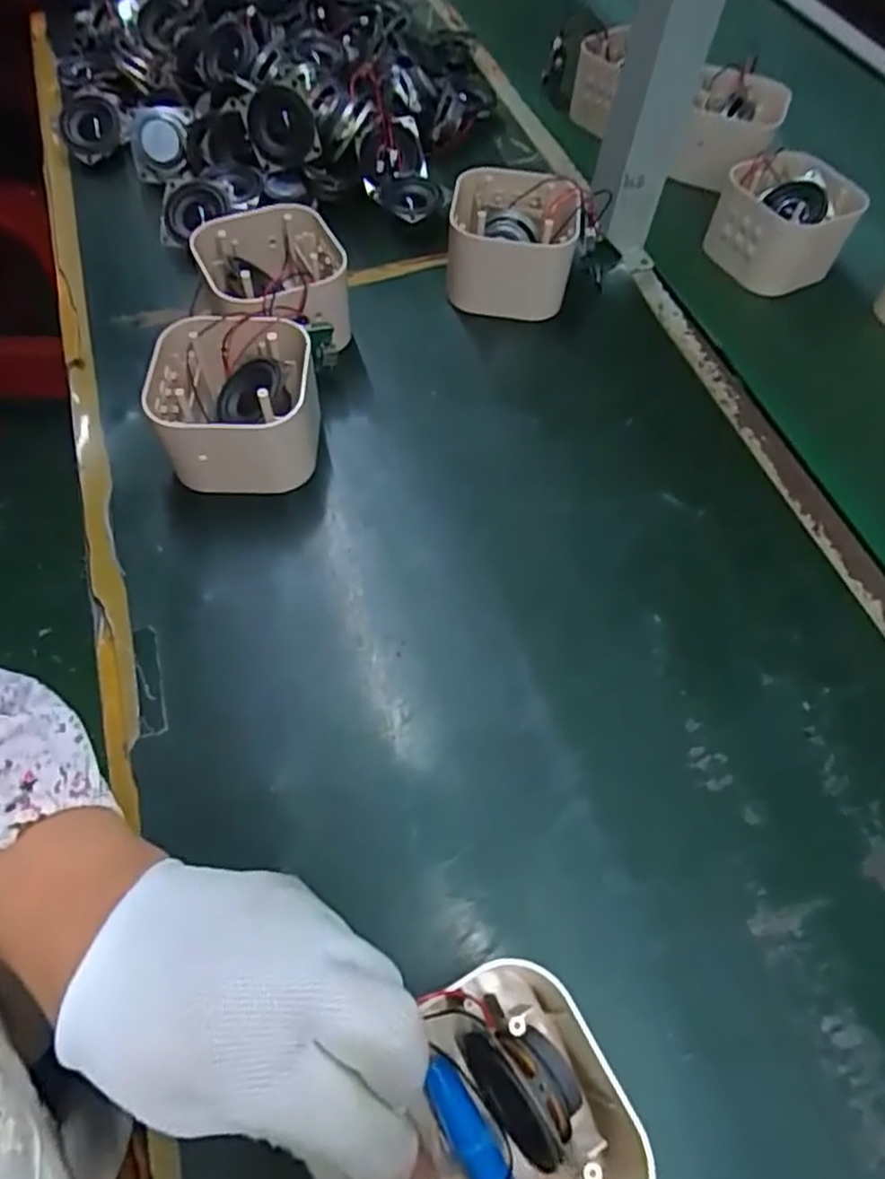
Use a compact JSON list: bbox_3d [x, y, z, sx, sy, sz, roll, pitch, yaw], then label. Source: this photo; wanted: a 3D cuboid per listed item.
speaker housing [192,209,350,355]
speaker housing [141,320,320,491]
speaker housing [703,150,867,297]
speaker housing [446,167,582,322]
[{"bbox_3d":[-0.110,-0.196,0.468,0.090,0.066,0.105,-13,62,-9],"label":"speaker housing"},{"bbox_3d":[-0.122,-0.110,0.419,0.096,0.063,0.090,1,61,-1],"label":"speaker housing"},{"bbox_3d":[0.261,-0.284,0.536,0.101,0.052,0.097,23,62,11],"label":"speaker housing"},{"bbox_3d":[0.048,-0.246,0.497,0.088,0.066,0.085,1,61,-1],"label":"speaker housing"}]

